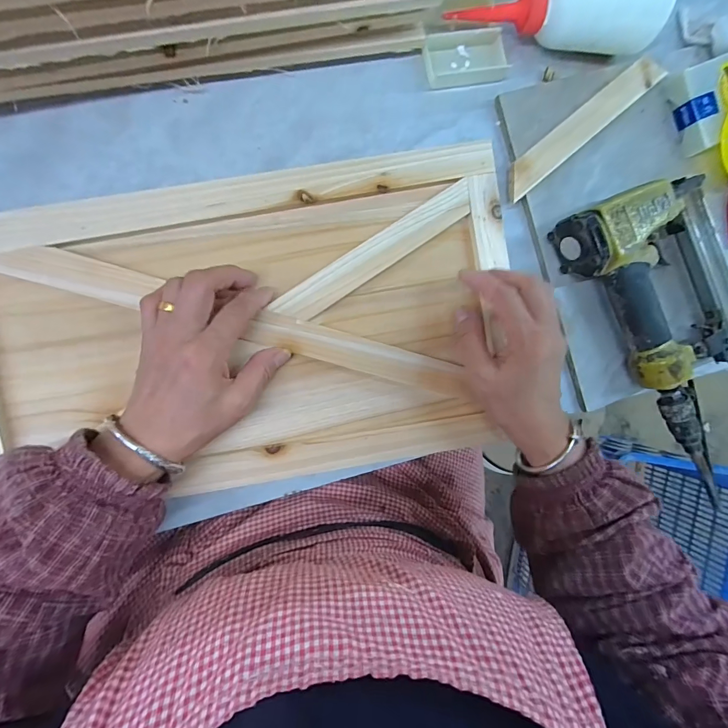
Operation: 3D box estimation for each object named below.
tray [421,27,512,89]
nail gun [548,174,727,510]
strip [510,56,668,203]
[{"bbox_3d":[0.089,-0.265,0.323,0.074,0.010,0.041,-14,92,-9],"label":"tray"},{"bbox_3d":[0.291,-0.027,0.337,0.139,0.051,0.286,-32,95,-8],"label":"nail gun"},{"bbox_3d":[0.197,-0.215,0.337,0.187,0.013,0.028,-41,96,-7],"label":"strip"}]

